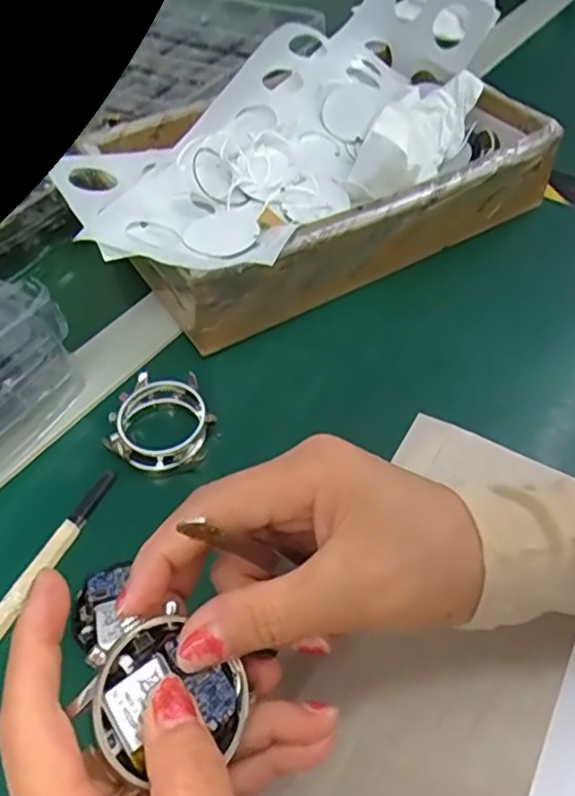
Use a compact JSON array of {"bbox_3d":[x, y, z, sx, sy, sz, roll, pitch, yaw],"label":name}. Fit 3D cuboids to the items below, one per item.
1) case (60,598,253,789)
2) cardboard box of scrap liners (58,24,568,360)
[{"bbox_3d":[-0.034,0.087,0.179,0.045,0.007,0.040,44,50,-5],"label":"case"},{"bbox_3d":[0.008,-0.149,0.414,0.290,0.068,0.212,-26,54,-18],"label":"cardboard box of scrap liners"}]

